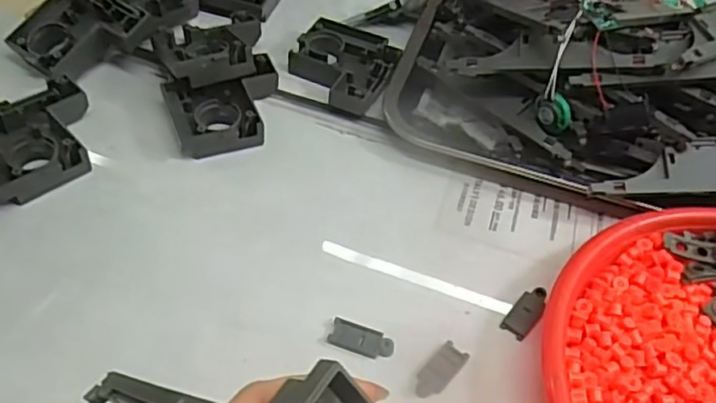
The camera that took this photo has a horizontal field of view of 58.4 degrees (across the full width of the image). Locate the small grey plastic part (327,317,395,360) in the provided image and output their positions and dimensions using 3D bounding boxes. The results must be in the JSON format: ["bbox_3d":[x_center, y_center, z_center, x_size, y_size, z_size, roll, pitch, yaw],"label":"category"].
[{"bbox_3d":[0.002,0.077,0.354,0.036,0.010,0.014,18,50,9],"label":"small grey plastic part"}]

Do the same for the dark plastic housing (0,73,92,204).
[{"bbox_3d":[-0.206,-0.041,0.410,0.078,0.027,0.075,-31,59,-28],"label":"dark plastic housing"}]

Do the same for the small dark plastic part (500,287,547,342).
[{"bbox_3d":[0.099,0.064,0.374,0.015,0.007,0.035,35,54,22],"label":"small dark plastic part"}]

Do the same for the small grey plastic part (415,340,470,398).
[{"bbox_3d":[0.044,0.092,0.345,0.015,0.008,0.034,37,55,23],"label":"small grey plastic part"}]

